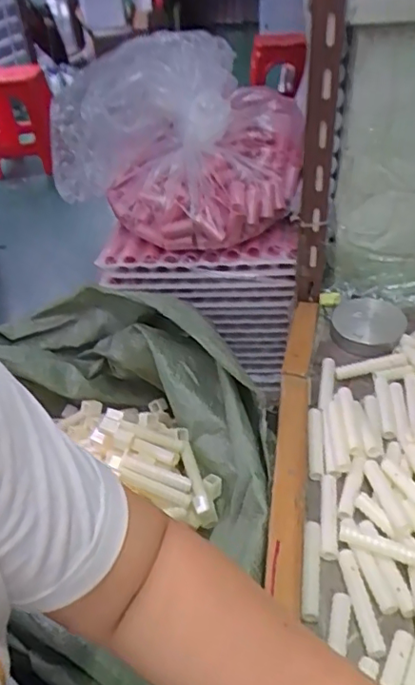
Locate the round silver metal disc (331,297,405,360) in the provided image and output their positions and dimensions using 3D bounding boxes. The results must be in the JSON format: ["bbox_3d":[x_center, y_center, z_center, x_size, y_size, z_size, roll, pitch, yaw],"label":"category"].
[{"bbox_3d":[0.197,-0.023,0.686,0.086,0.018,0.107,15,42,23],"label":"round silver metal disc"}]

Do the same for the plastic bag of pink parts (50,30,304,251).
[{"bbox_3d":[-0.058,-0.308,0.819,0.331,0.216,0.343,-12,38,-9],"label":"plastic bag of pink parts"}]

